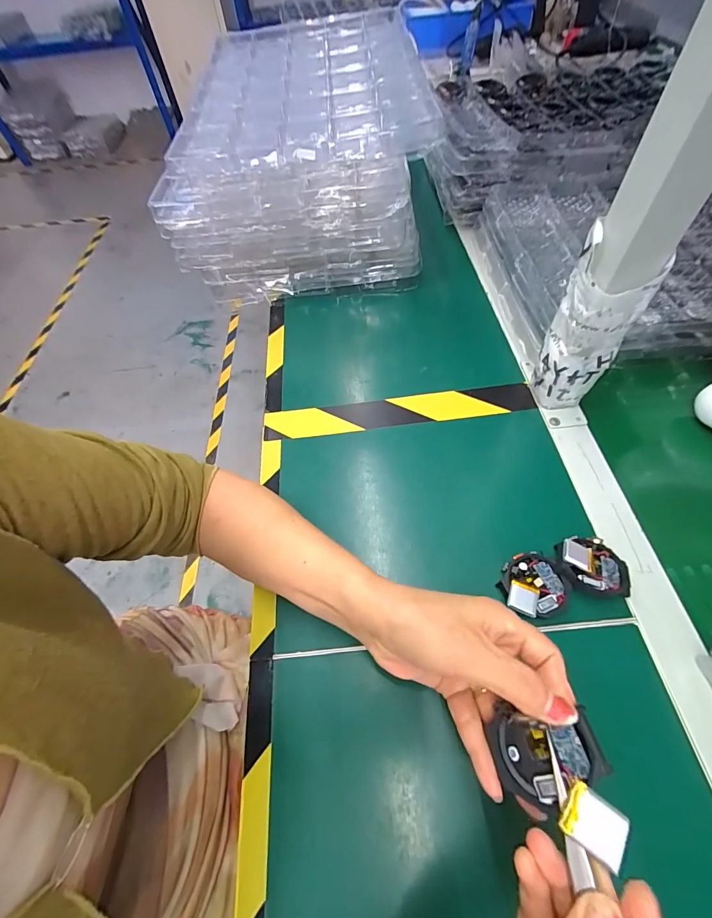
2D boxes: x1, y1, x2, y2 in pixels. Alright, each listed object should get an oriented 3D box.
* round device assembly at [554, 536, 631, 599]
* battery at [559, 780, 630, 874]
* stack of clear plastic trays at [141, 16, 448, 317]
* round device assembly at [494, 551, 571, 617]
[{"bbox_3d":[0.190,0.086,0.300,0.050,0.016,0.046,-2,57,3],"label":"round device assembly"},{"bbox_3d":[0.105,0.161,0.165,0.023,0.006,0.021,31,65,21],"label":"battery"},{"bbox_3d":[-0.081,-0.471,0.575,0.323,0.166,0.486,-5,57,1],"label":"stack of clear plastic trays"},{"bbox_3d":[0.141,0.102,0.300,0.054,0.016,0.047,-28,60,-13],"label":"round device assembly"}]

